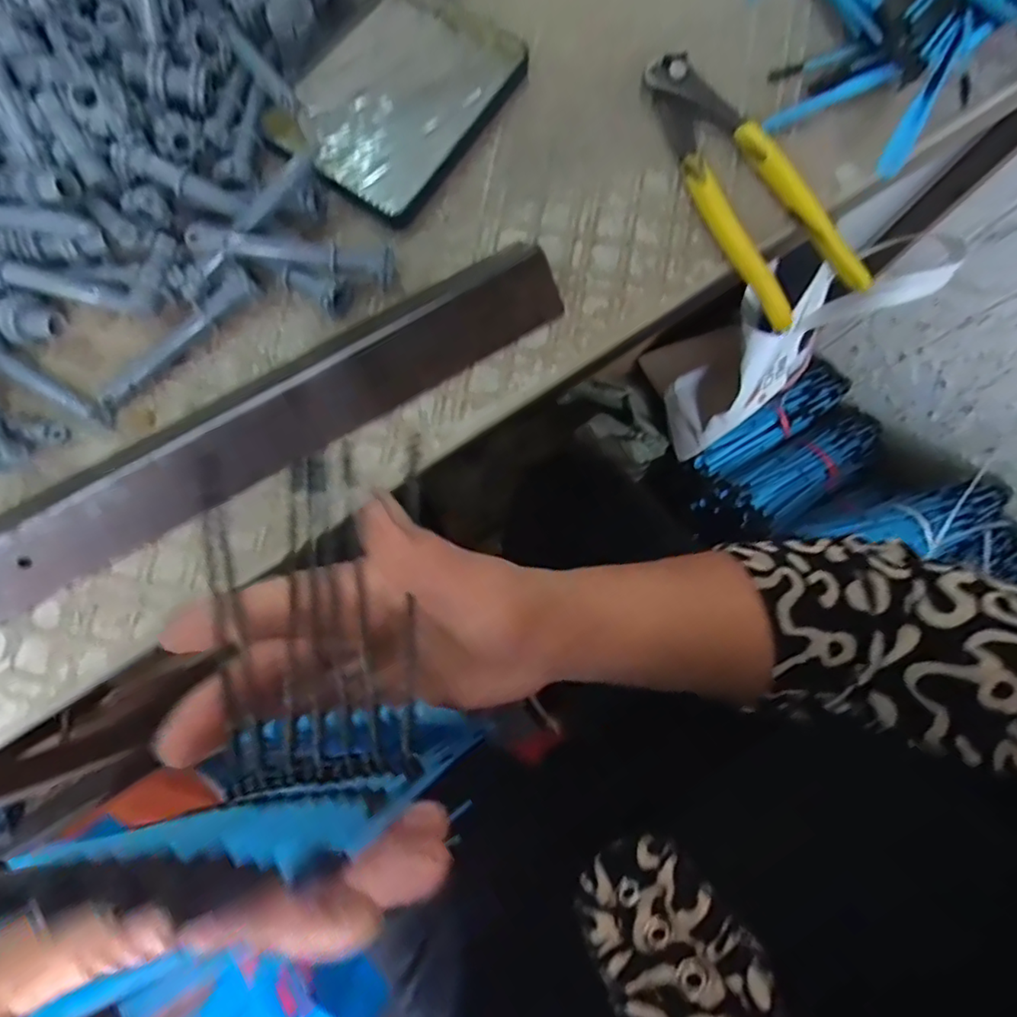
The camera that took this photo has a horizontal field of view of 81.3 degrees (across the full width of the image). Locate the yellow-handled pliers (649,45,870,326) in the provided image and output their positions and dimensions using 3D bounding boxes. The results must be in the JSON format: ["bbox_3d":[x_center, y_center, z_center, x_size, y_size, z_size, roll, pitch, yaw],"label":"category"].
[{"bbox_3d":[0.123,-0.174,0.314,0.052,0.016,0.162,-27,83,-6],"label":"yellow-handled pliers"}]

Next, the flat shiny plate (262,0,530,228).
[{"bbox_3d":[-0.062,-0.227,0.326,0.097,0.009,0.130,32,81,3],"label":"flat shiny plate"}]

